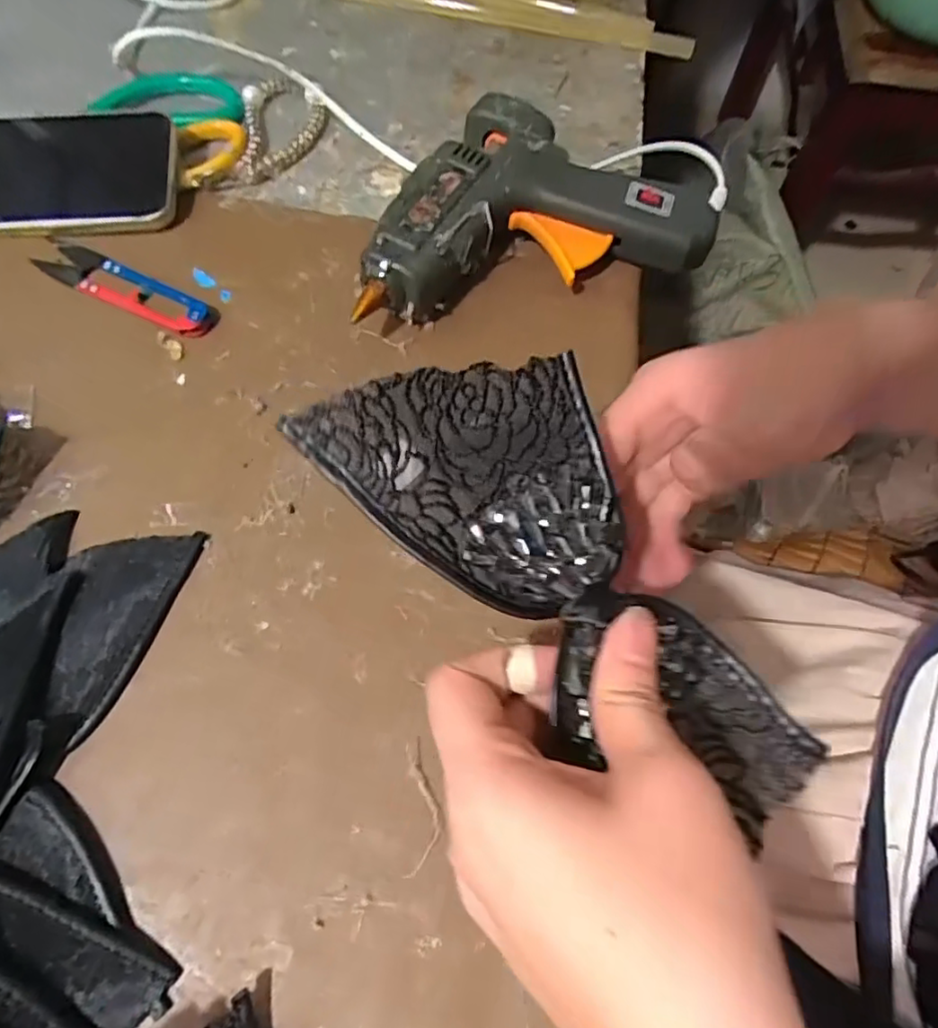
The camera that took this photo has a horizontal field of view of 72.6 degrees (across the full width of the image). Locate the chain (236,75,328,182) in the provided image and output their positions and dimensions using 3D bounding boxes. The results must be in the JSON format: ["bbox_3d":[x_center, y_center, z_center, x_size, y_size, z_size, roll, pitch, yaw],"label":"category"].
[{"bbox_3d":[-0.119,-0.249,0.411,0.052,0.014,0.088,-4,66,-4],"label":"chain"}]

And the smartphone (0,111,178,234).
[{"bbox_3d":[-0.252,-0.199,0.375,0.152,0.013,0.076,-2,78,-2],"label":"smartphone"}]

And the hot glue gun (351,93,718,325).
[{"bbox_3d":[0.043,-0.145,0.352,0.156,0.046,0.158,22,67,8],"label":"hot glue gun"}]

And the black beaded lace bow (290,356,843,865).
[{"bbox_3d":[0.036,0.015,0.216,0.193,0.022,0.088,44,72,5],"label":"black beaded lace bow"}]

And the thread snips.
[{"bbox_3d":[-0.193,-0.128,0.357,0.114,0.008,0.025,25,68,9],"label":"thread snips"}]

